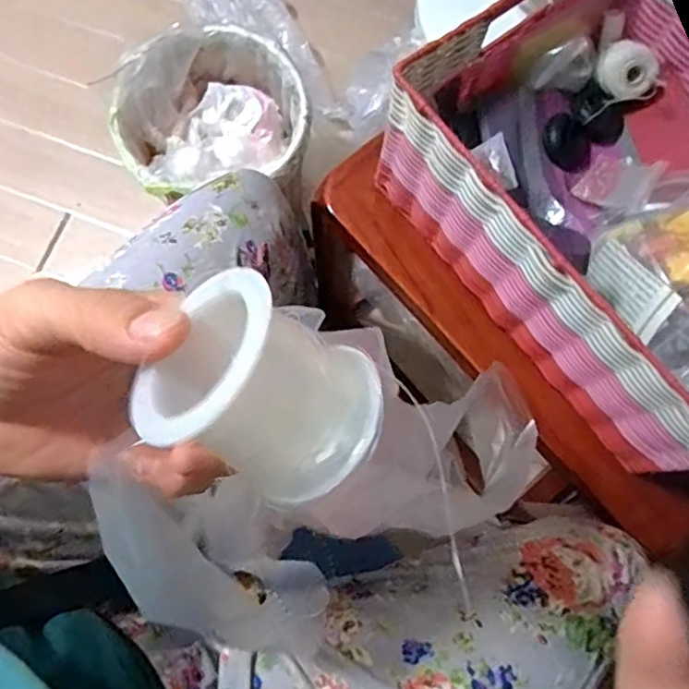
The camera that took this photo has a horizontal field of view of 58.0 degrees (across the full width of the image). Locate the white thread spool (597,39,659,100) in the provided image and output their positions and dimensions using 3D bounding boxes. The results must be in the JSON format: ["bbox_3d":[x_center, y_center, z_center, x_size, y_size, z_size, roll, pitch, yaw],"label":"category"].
[{"bbox_3d":[0.240,-0.233,0.523,0.047,0.032,0.037,33,79,6],"label":"white thread spool"}]

